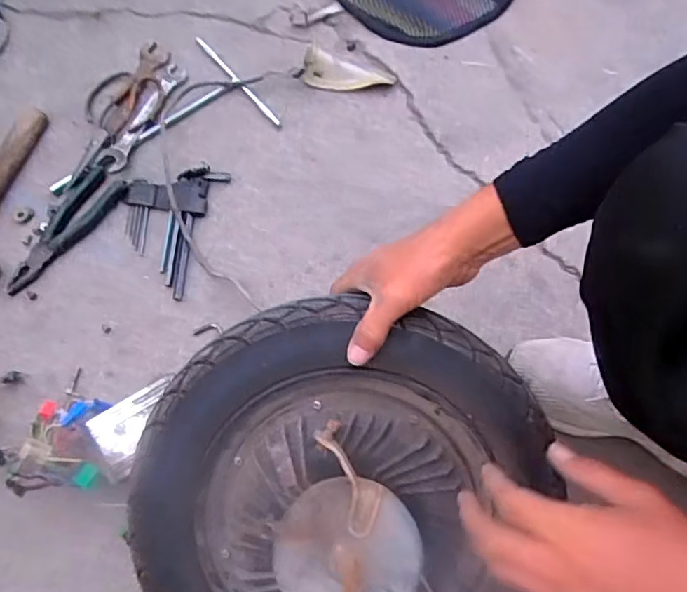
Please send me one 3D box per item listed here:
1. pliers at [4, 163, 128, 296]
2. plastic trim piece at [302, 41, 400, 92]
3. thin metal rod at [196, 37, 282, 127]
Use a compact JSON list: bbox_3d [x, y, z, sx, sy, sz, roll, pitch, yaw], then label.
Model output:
[{"bbox_3d":[-0.347,-0.083,0.690,0.059,0.013,0.182,33,71,10],"label":"pliers"},{"bbox_3d":[0.009,-0.317,0.786,0.121,0.028,0.058,10,68,2],"label":"plastic trim piece"},{"bbox_3d":[-0.150,-0.305,0.784,0.012,0.007,0.191,-37,74,-15],"label":"thin metal rod"}]

